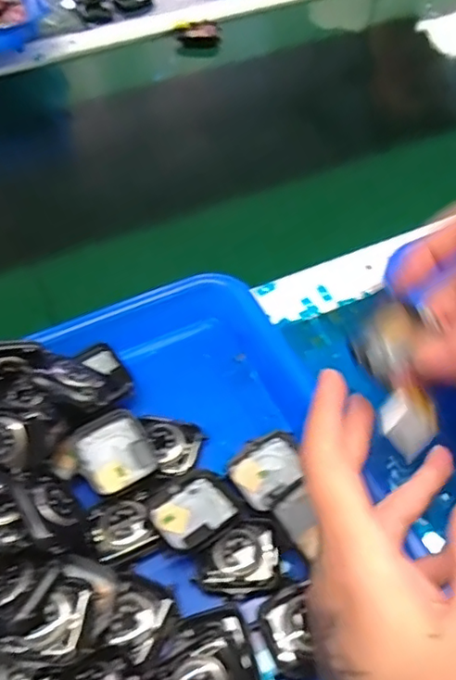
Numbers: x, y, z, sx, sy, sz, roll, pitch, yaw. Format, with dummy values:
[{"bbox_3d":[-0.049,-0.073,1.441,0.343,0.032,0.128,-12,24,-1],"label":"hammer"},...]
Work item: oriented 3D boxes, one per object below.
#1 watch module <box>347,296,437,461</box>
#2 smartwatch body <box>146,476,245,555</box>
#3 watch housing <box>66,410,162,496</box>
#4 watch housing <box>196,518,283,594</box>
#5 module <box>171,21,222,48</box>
[{"bbox_3d":[0.075,0.015,0.259,0.030,0.012,0.070,-9,73,-4],"label":"watch module"},{"bbox_3d":[-0.018,0.089,0.303,0.041,0.009,0.036,-33,59,-20],"label":"smartwatch body"},{"bbox_3d":[-0.063,0.060,0.320,0.038,0.010,0.043,-30,58,-18],"label":"watch housing"},{"bbox_3d":[0.006,0.109,0.291,0.042,0.007,0.034,-9,54,-4],"label":"watch housing"},{"bbox_3d":[-0.035,-0.345,0.650,0.052,0.015,0.024,-7,54,-3],"label":"module"}]

